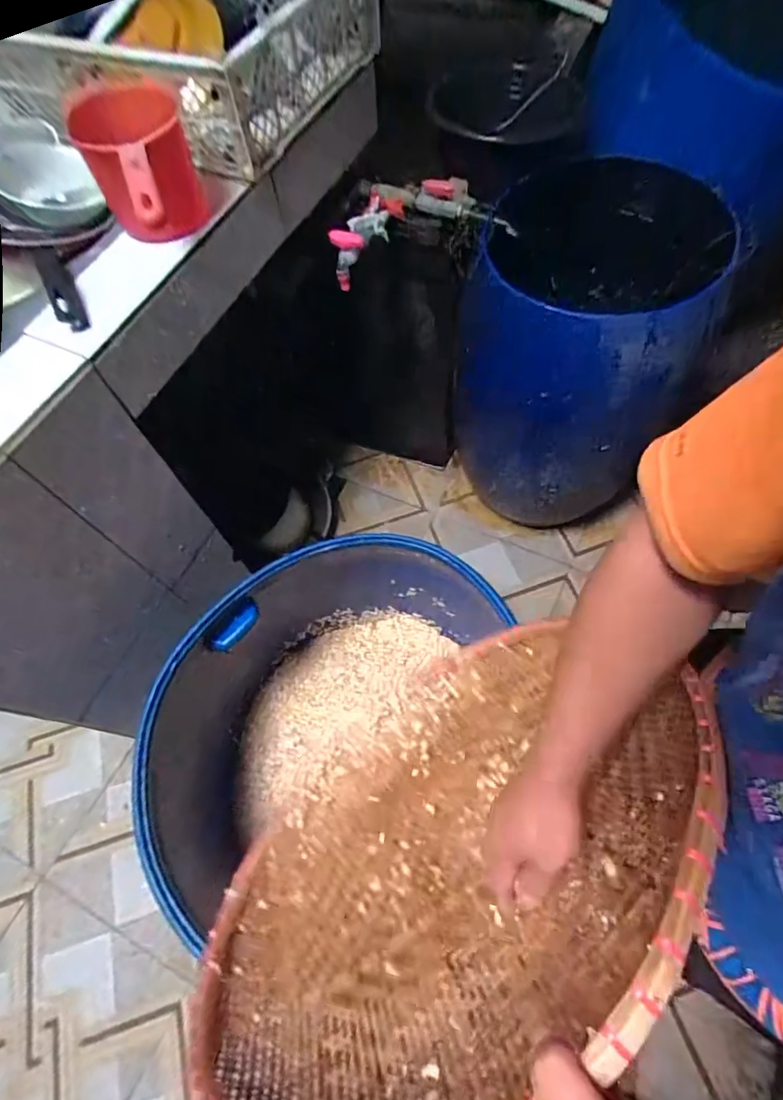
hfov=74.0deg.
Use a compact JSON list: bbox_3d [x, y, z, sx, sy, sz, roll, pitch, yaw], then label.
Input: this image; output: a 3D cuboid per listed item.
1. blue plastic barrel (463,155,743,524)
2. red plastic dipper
[{"bbox_3d":[0.386,-0.405,1.161,0.450,0.626,0.485,12,66,8],"label":"blue plastic barrel"},{"bbox_3d":[-0.263,-0.404,0.595,0.112,0.131,0.207,-27,67,-9],"label":"red plastic dipper"}]

